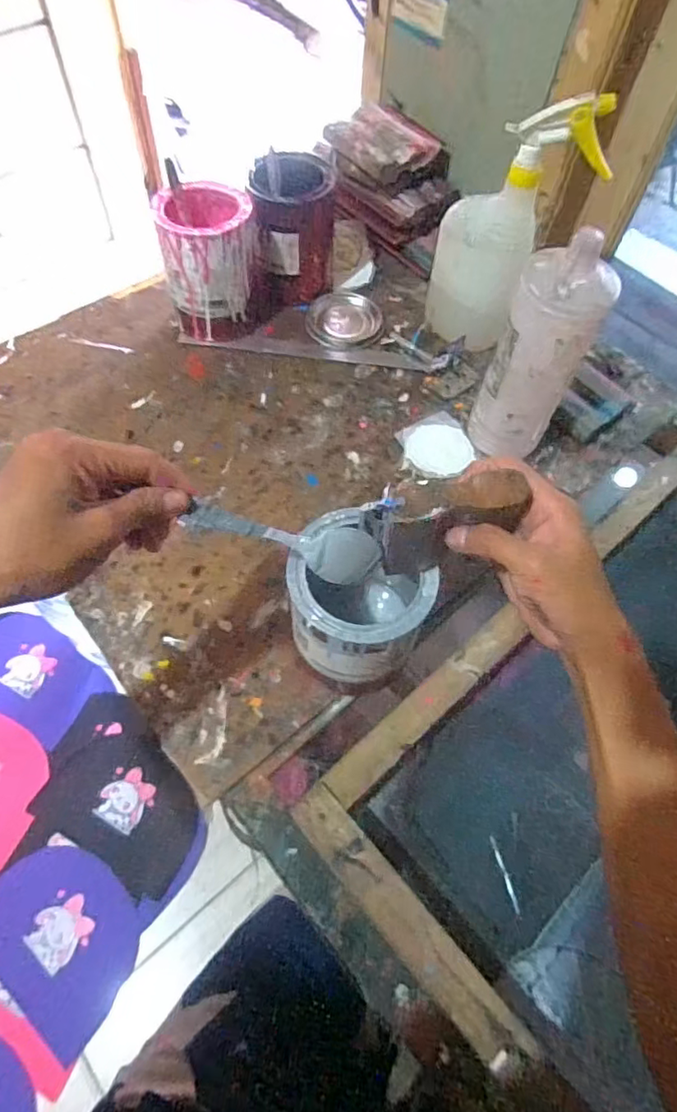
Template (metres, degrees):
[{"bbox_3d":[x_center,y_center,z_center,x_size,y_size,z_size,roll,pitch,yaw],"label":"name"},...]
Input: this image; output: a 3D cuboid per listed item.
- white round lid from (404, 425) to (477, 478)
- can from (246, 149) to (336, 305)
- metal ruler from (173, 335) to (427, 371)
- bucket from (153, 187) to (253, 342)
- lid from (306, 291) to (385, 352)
[{"bbox_3d":[0.116,-0.122,0.644,0.074,0.004,0.074,1,60,-1],"label":"white round lid"},{"bbox_3d":[-0.055,-0.395,0.709,0.099,0.136,0.117,1,60,-1],"label":"can"},{"bbox_3d":[-0.042,-0.260,0.715,0.311,0.008,0.030,8,57,2],"label":"metal ruler"},{"bbox_3d":[-0.149,-0.354,0.685,0.103,0.138,0.118,-3,60,-3],"label":"bucket"},{"bbox_3d":[0.009,-0.310,0.737,0.097,0.012,0.094,0,60,-1],"label":"lid"}]

